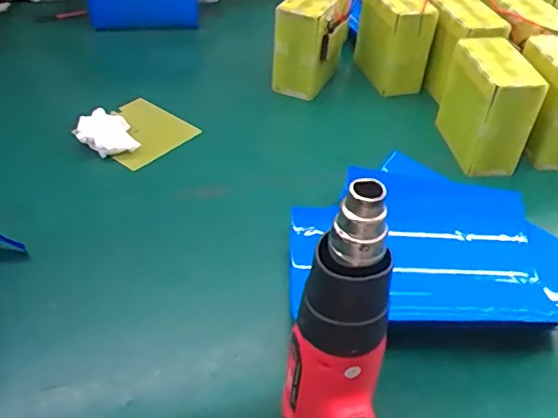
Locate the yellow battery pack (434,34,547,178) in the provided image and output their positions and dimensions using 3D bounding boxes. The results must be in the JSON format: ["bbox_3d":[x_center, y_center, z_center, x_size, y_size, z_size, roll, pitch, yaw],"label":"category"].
[{"bbox_3d":[0.291,-0.147,0.810,0.074,0.139,0.142,-6,42,-10],"label":"yellow battery pack"}]

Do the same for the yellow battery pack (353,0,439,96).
[{"bbox_3d":[0.194,-0.285,0.961,0.080,0.142,0.125,-9,43,-14],"label":"yellow battery pack"}]

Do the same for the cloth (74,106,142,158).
[{"bbox_3d":[-0.254,-0.113,0.829,0.080,0.038,0.080,-21,47,-25],"label":"cloth"}]

